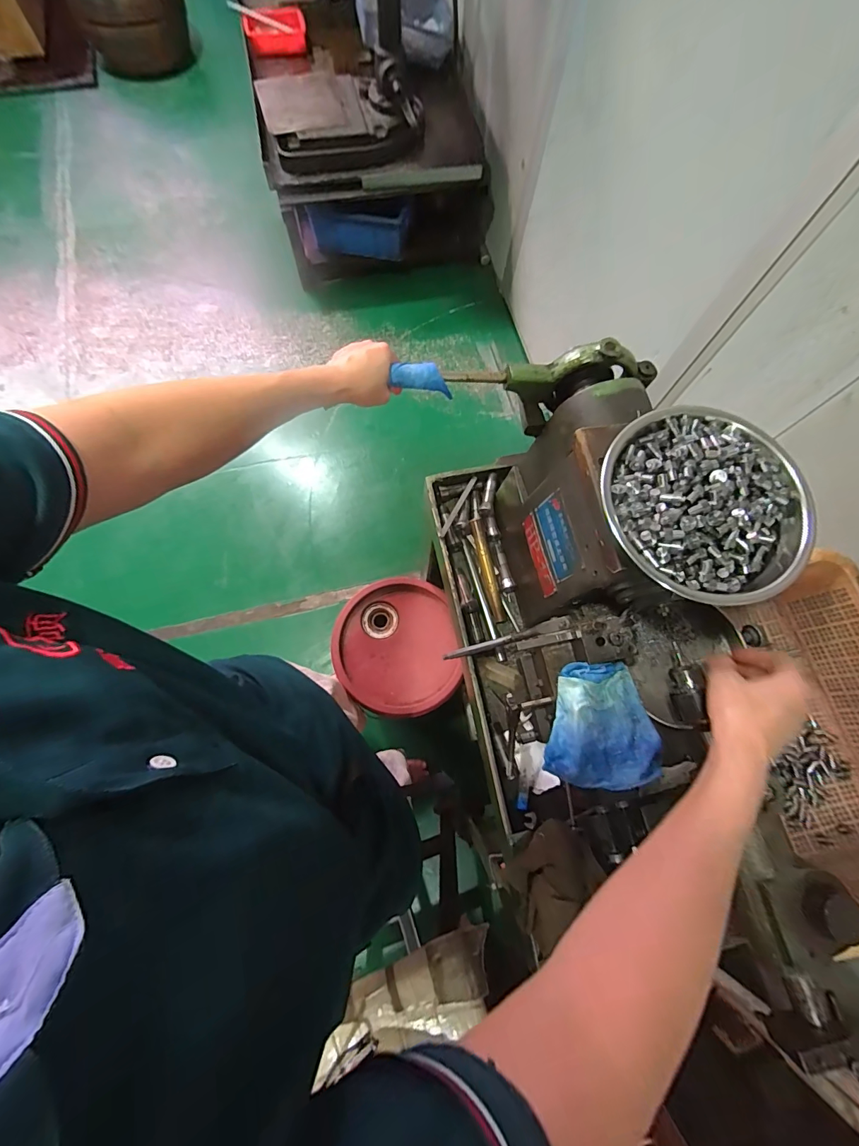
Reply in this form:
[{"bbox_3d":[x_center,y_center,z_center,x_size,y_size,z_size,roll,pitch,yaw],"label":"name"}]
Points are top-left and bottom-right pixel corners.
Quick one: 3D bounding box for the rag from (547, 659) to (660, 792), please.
[{"bbox_3d":[0.168,0.144,0.401,0.099,0.029,0.110,12,73,1],"label":"rag"}]

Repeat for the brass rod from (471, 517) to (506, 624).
[{"bbox_3d":[0.088,-0.004,0.649,0.017,0.012,0.160,-14,87,-4],"label":"brass rod"}]

